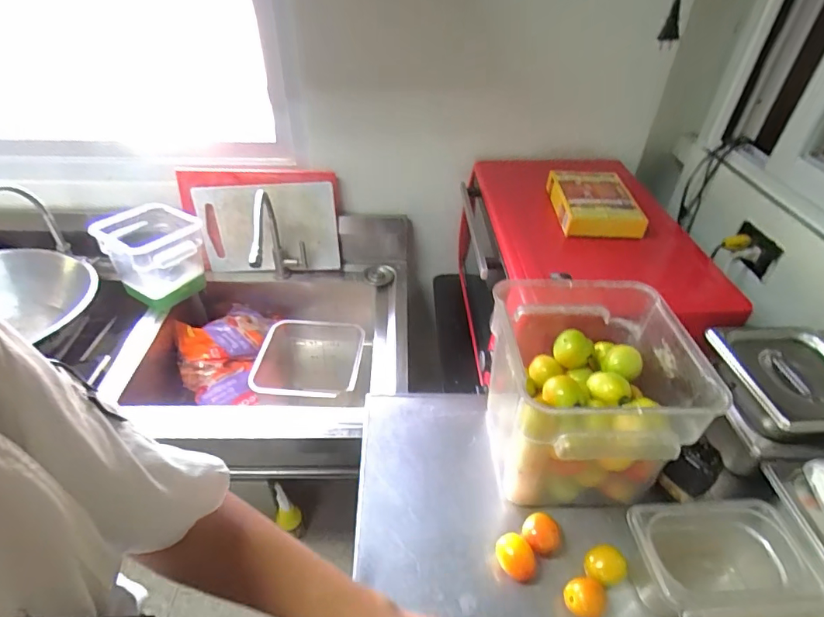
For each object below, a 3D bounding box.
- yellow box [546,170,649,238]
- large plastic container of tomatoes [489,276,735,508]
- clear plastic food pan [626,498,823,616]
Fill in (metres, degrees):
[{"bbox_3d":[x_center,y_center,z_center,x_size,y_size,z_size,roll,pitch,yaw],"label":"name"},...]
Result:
[{"bbox_3d":[0.352,-0.207,0.897,0.151,0.054,0.204,4,40,4],"label":"yellow box"},{"bbox_3d":[0.220,0.118,0.603,0.213,0.220,0.229,0,40,-2],"label":"large plastic container of tomatoes"},{"bbox_3d":[0.336,0.295,0.519,0.185,0.106,0.107,-2,40,-4],"label":"clear plastic food pan"}]

